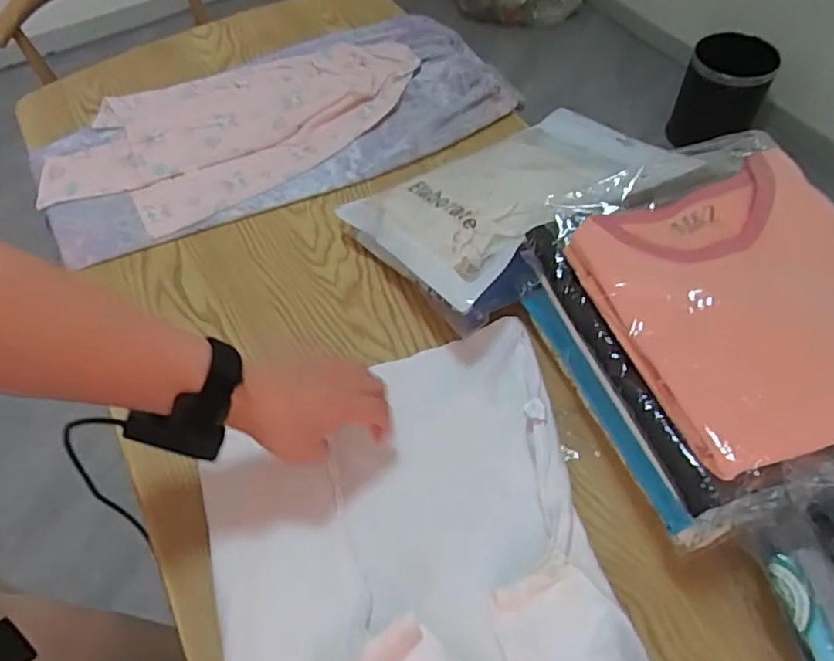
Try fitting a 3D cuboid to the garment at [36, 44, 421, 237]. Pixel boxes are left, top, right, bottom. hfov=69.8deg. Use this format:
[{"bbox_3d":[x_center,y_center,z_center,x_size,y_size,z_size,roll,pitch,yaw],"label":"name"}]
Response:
[{"bbox_3d":[-0.235,-0.275,0.794,0.498,0.024,0.253,-21,58,-10],"label":"garment"}]

